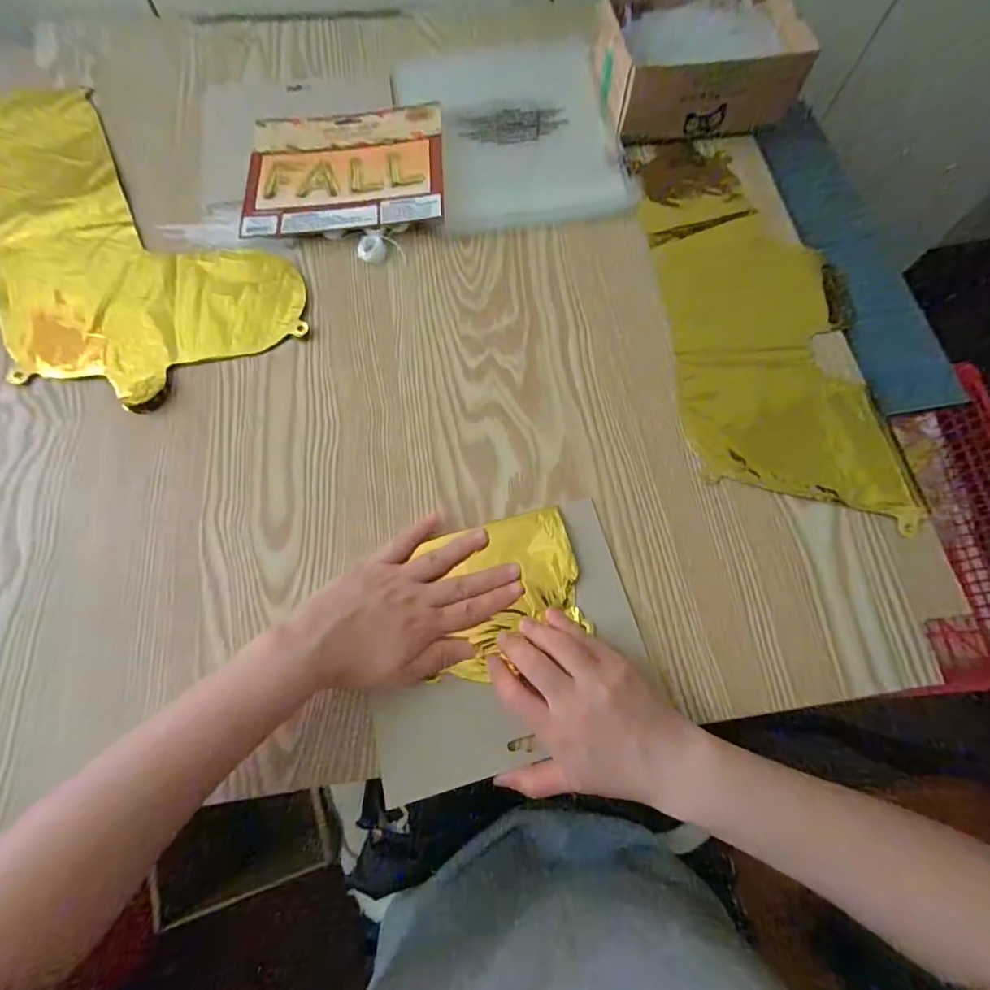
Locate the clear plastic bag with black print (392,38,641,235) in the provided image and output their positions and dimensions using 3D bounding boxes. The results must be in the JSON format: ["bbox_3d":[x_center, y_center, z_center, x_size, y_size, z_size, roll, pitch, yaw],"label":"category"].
[{"bbox_3d":[0.020,-0.376,0.499,0.202,0.017,0.232,-11,72,-5],"label":"clear plastic bag with black print"}]

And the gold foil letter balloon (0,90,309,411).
[{"bbox_3d":[-0.363,-0.262,0.458,0.229,0.010,0.409,-30,74,-11],"label":"gold foil letter balloon"}]

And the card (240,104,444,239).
[{"bbox_3d":[-0.148,-0.325,0.479,0.190,0.018,0.158,-2,71,-2],"label":"card"}]

